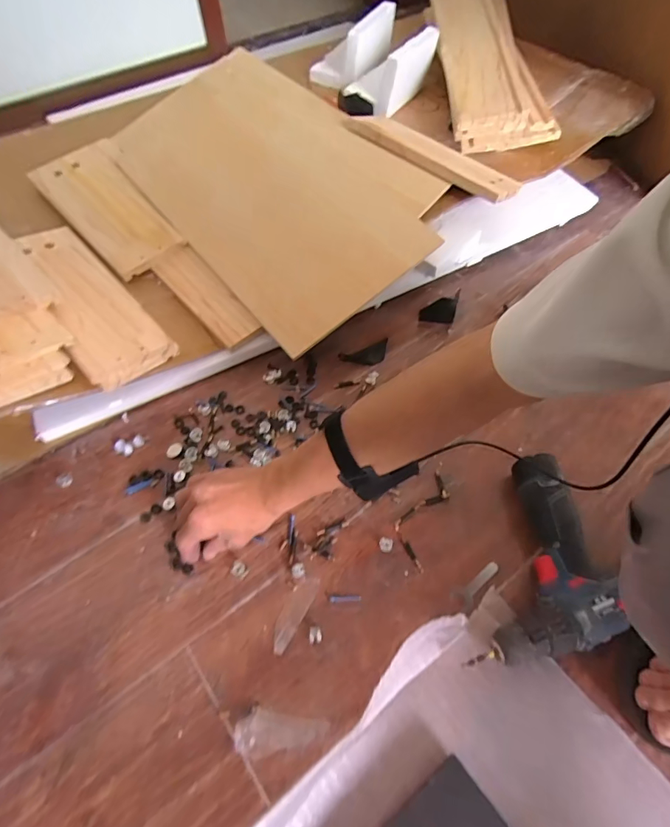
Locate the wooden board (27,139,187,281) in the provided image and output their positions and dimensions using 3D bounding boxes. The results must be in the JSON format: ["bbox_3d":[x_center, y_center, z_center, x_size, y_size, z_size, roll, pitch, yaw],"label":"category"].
[{"bbox_3d":[-0.369,-0.346,0.728,0.134,0.010,0.295,-39,73,-22],"label":"wooden board"}]

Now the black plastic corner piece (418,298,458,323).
[{"bbox_3d":[0.163,-0.165,0.701,0.055,0.022,0.033,8,57,7],"label":"black plastic corner piece"}]

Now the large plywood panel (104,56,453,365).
[{"bbox_3d":[-0.111,-0.404,0.752,0.359,0.024,0.609,-39,72,-10],"label":"large plywood panel"}]

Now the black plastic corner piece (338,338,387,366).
[{"bbox_3d":[0.050,-0.089,0.678,0.082,0.009,0.035,-24,59,-14],"label":"black plastic corner piece"}]

